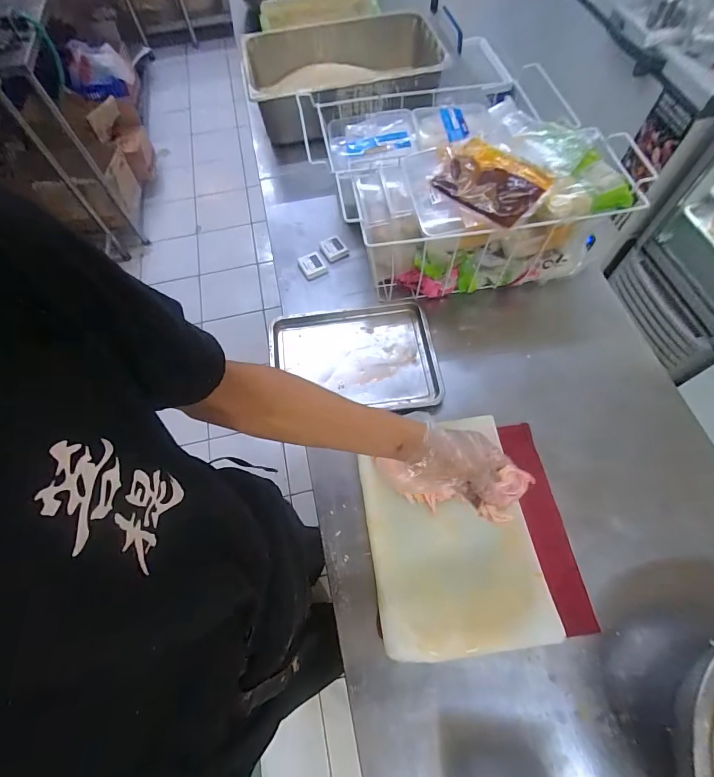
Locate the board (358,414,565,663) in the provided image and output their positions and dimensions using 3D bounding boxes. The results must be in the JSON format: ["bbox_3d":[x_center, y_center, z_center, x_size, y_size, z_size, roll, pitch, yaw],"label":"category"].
[{"bbox_3d":[0.142,0.220,0.619,0.245,0.032,0.337,-9,64,-1],"label":"board"}]

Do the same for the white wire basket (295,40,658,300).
[{"bbox_3d":[0.203,-0.470,0.867,0.521,0.250,0.570,-14,58,9],"label":"white wire basket"}]

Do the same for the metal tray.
[{"bbox_3d":[-0.009,-0.058,0.781,0.326,0.035,0.225,-3,64,2],"label":"metal tray"}]

